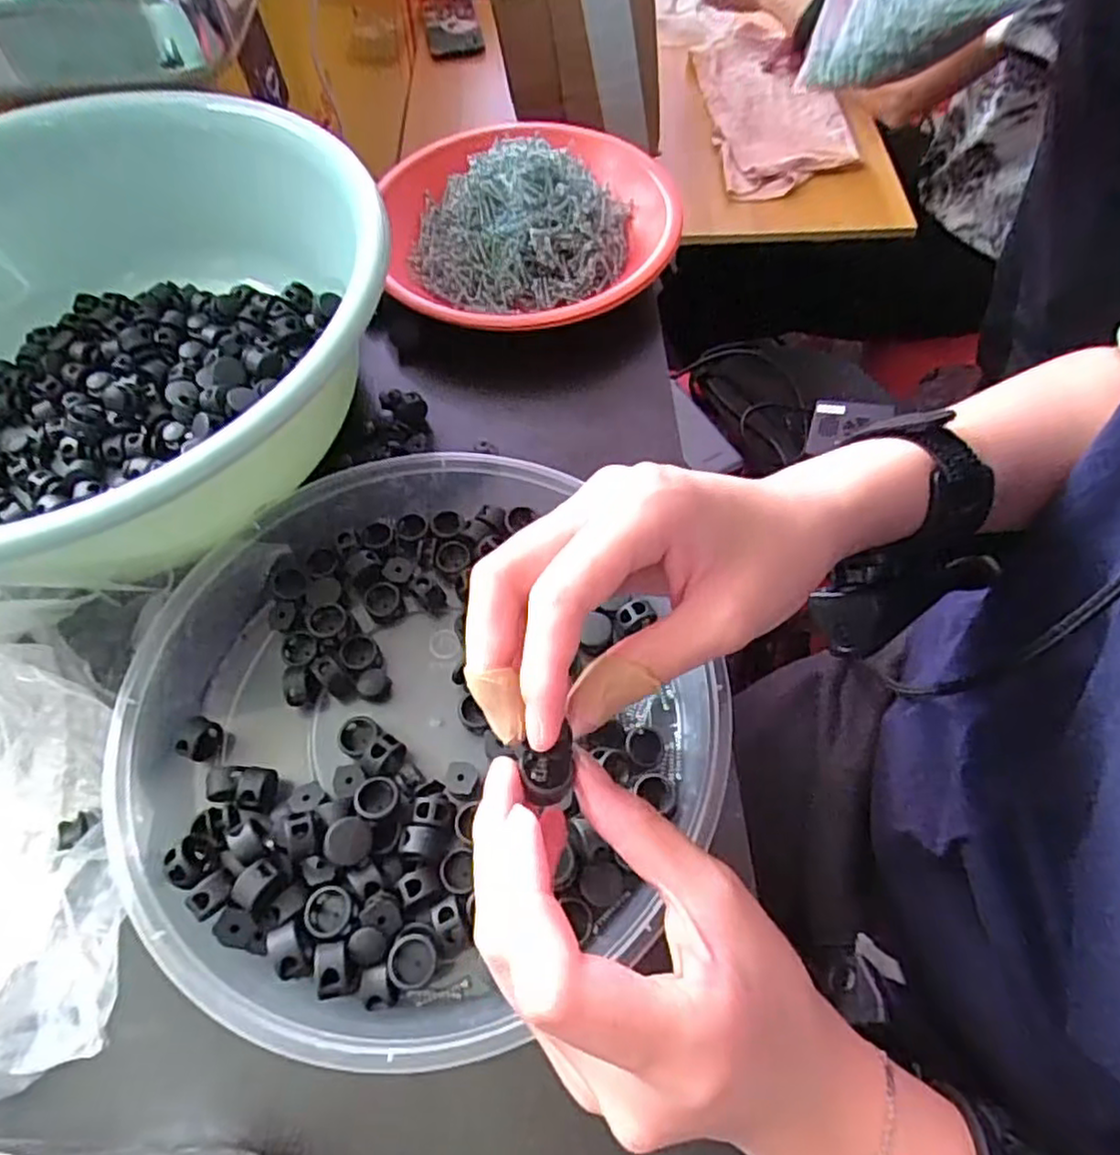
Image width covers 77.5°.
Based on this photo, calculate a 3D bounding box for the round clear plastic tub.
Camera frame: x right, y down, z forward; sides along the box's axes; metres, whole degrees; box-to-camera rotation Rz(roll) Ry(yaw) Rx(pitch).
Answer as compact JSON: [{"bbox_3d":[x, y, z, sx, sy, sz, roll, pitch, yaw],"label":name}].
[{"bbox_3d":[-0.066,0.052,0.280,0.209,0.052,0.232,-28,63,-14],"label":"round clear plastic tub"}]

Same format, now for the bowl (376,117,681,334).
[{"bbox_3d":[-0.018,-0.224,0.428,0.175,0.057,0.184,-9,60,-4],"label":"bowl"}]

